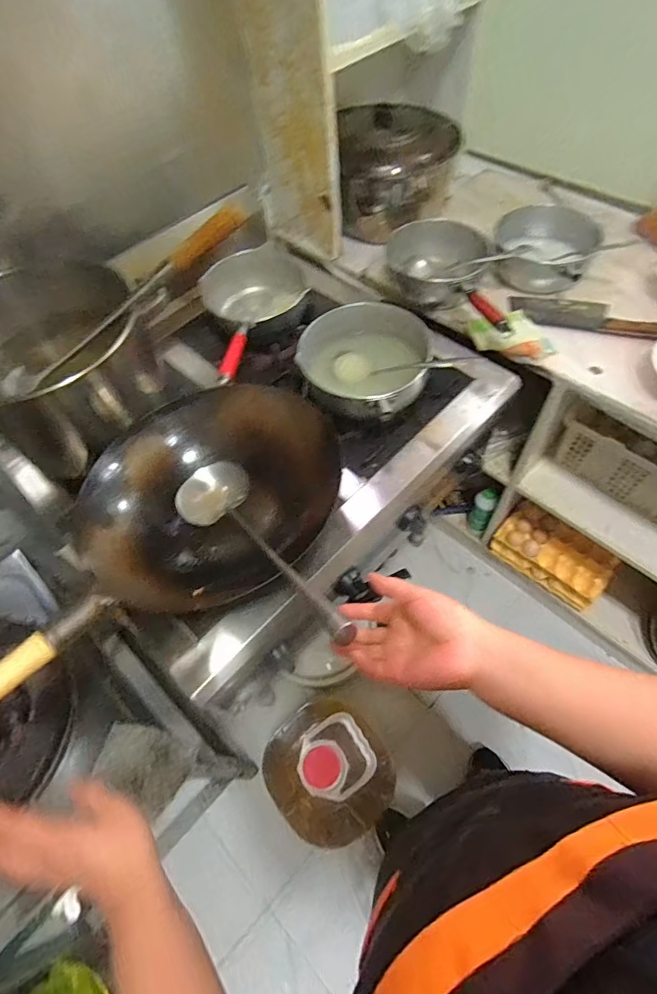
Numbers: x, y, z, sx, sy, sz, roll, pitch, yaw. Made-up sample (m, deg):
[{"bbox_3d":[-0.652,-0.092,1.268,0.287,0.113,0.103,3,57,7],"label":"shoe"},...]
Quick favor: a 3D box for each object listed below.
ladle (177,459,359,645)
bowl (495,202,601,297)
[{"bbox_3d":[-0.092,0.051,0.562,0.098,0.060,0.383,-33,34,-15],"label":"ladle"},{"bbox_3d":[0.397,-0.462,0.895,0.184,0.090,0.137,25,64,18],"label":"bowl"}]

